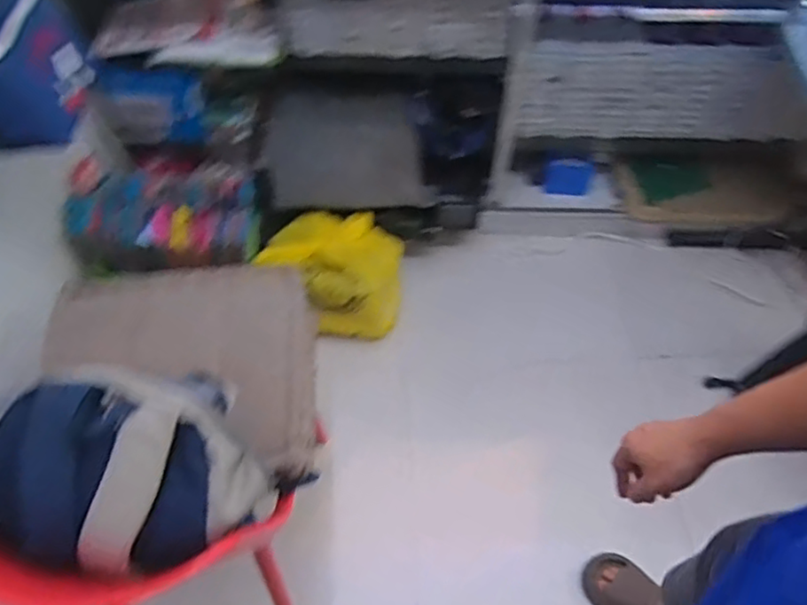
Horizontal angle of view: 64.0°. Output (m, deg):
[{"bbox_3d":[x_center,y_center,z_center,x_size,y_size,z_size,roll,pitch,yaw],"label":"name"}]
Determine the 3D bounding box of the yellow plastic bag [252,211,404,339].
[{"bbox_3d":[-0.170,-0.074,1.623,0.327,0.235,0.254,3,57,1],"label":"yellow plastic bag"}]

